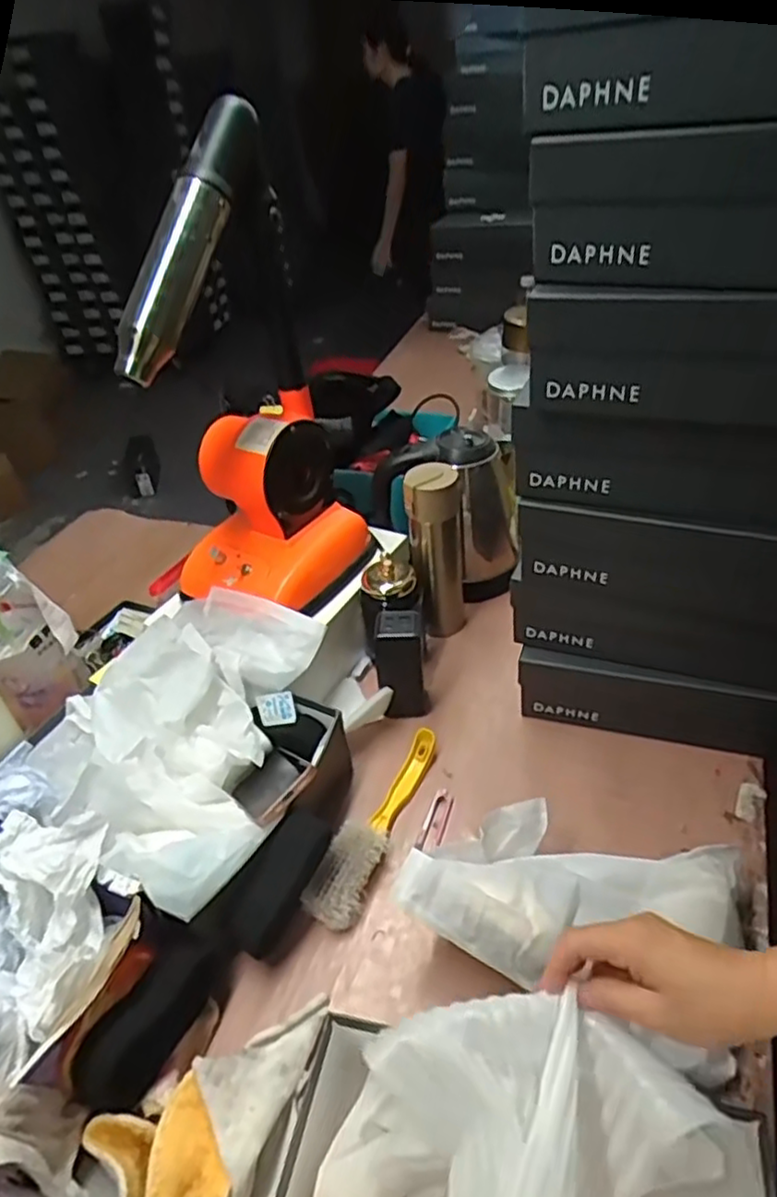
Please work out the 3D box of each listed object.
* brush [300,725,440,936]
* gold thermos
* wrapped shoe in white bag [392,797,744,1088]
[{"bbox_3d":[-0.008,0.230,0.725,0.051,0.033,0.235,14,43,24],"label":"brush"},{"bbox_3d":[0.064,-0.059,0.905,0.066,0.242,0.068,-4,39,5],"label":"gold thermos"},{"bbox_3d":[0.161,0.267,0.607,0.265,0.097,0.167,12,43,23],"label":"wrapped shoe in white bag"}]

